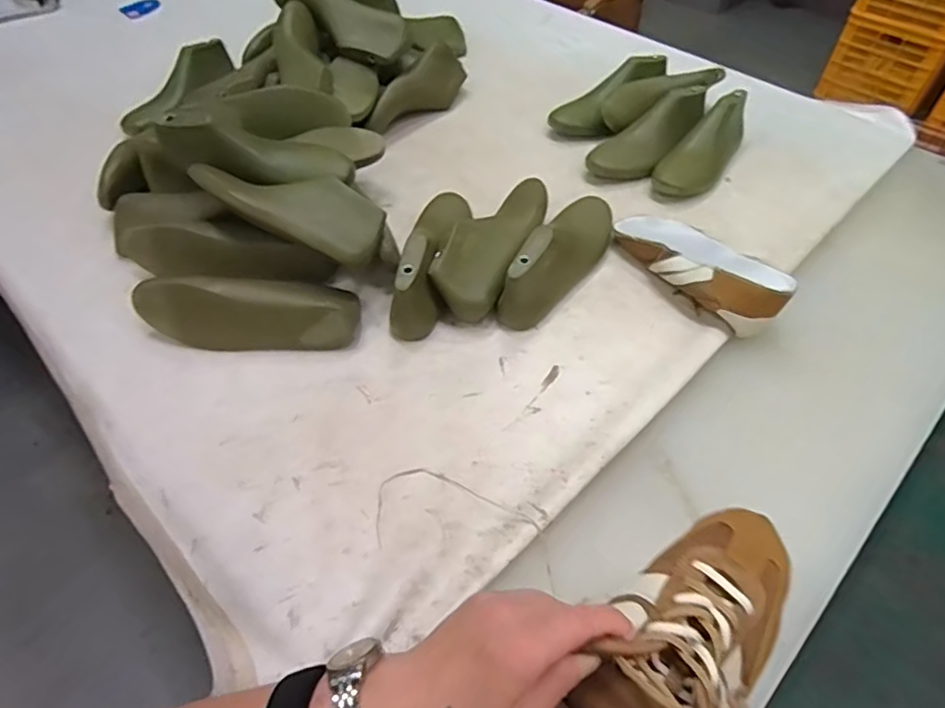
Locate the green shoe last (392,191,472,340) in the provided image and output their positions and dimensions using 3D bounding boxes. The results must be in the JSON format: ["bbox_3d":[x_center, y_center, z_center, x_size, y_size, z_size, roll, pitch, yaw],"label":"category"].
[{"bbox_3d":[-0.053,-0.143,0.815,0.076,0.094,0.261,7,51,7],"label":"green shoe last"}]

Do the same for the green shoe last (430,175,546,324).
[{"bbox_3d":[0.041,-0.154,0.832,0.094,0.086,0.261,20,54,17],"label":"green shoe last"}]

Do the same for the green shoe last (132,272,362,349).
[{"bbox_3d":[-0.280,-0.055,0.742,0.267,0.088,0.081,-7,51,-5],"label":"green shoe last"}]

